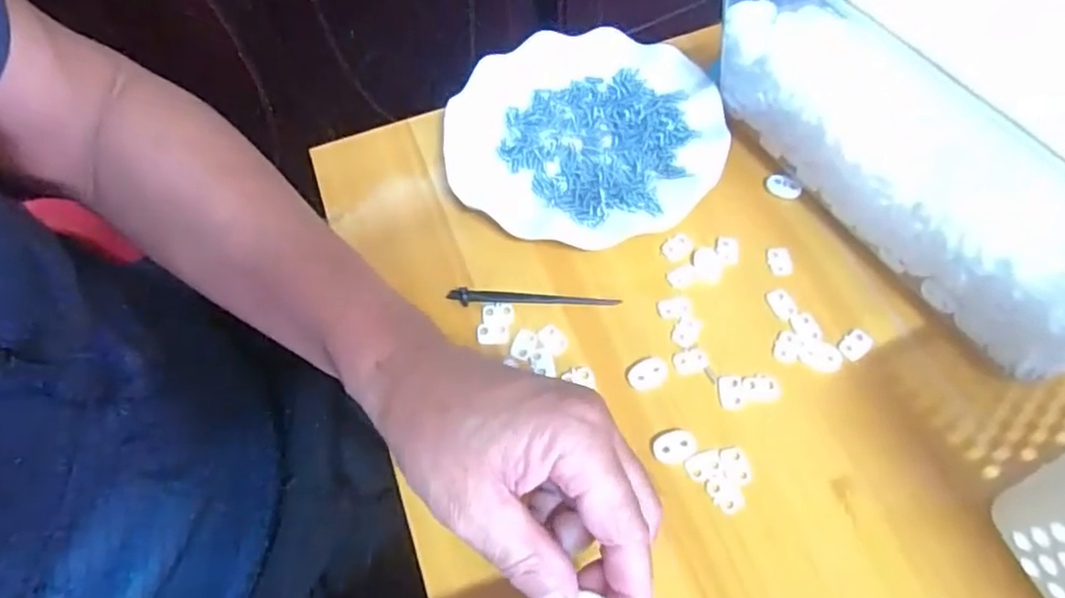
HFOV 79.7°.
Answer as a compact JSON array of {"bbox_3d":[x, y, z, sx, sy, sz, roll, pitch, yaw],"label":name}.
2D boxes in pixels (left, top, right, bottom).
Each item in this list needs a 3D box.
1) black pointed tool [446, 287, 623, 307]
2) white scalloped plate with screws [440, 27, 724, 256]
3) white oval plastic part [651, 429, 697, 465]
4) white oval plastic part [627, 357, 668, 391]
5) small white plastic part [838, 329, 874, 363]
[{"bbox_3d":[0.000,-0.001,0.388,0.103,0.006,0.009,0,62,3],"label":"black pointed tool"},{"bbox_3d":[0.035,-0.115,0.436,0.180,0.018,0.172,-1,62,3],"label":"white scalloped plate with screws"},{"bbox_3d":[0.076,0.079,0.341,0.024,0.004,0.017,-17,63,-6],"label":"white oval plastic part"},{"bbox_3d":[0.066,0.042,0.360,0.024,0.006,0.017,-24,64,-9],"label":"white oval plastic part"},{"bbox_3d":[0.185,0.026,0.365,0.021,0.004,0.014,-41,67,-17],"label":"small white plastic part"}]

